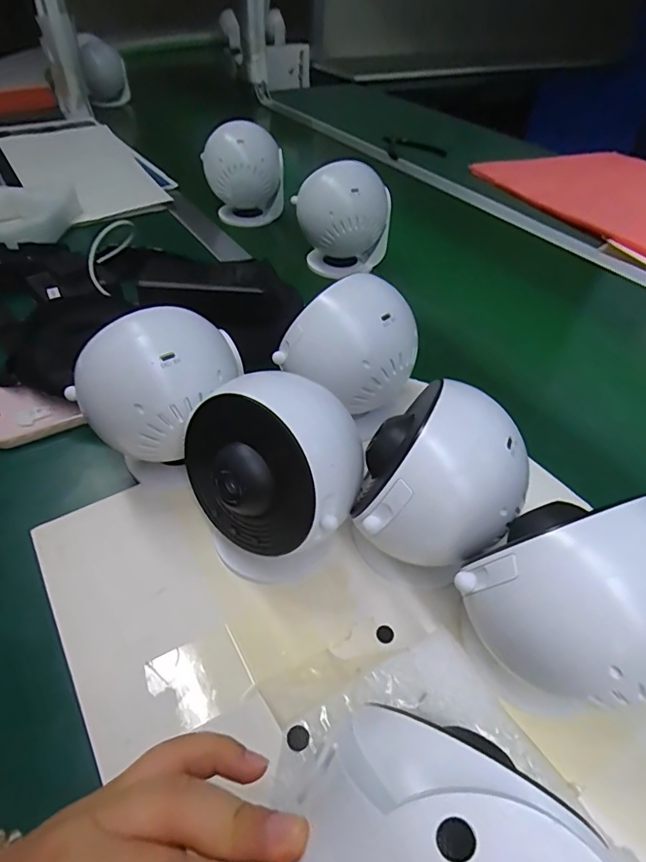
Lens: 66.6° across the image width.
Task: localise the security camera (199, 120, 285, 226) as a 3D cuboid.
[{"bbox_3d":[-0.110,-0.358,0.696,0.090,0.130,0.089,1,44,-1],"label":"security camera"}]

